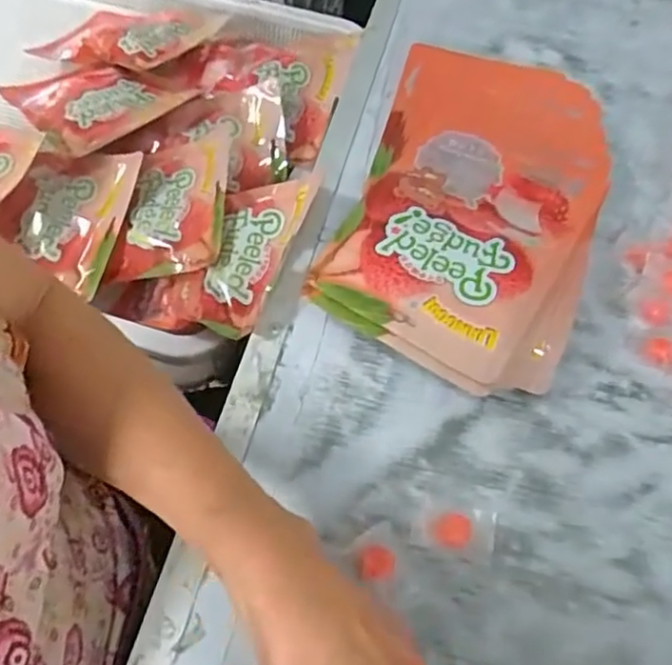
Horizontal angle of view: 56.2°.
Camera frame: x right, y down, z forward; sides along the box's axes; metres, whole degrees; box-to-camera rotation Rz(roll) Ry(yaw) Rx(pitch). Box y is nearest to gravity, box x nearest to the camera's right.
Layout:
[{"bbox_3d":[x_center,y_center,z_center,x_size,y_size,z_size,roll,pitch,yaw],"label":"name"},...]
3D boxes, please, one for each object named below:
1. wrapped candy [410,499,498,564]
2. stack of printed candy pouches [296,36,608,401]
[{"bbox_3d":[0.074,0.125,0.399,0.049,0.013,0.031,14,59,5],"label":"wrapped candy"},{"bbox_3d":[0.118,-0.117,0.533,0.194,0.051,0.352,17,59,7],"label":"stack of printed candy pouches"}]

